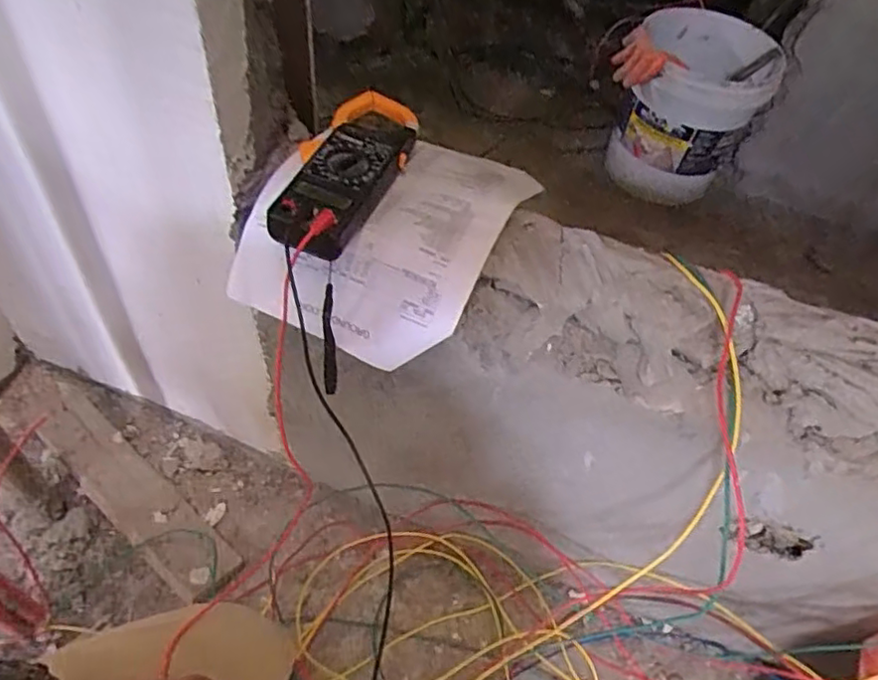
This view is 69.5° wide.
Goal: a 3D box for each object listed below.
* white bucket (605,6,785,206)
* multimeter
[{"bbox_3d":[0.532,-0.481,1.350,0.258,0.349,0.275,4,51,-5],"label":"white bucket"},{"bbox_3d":[-0.081,-0.161,0.579,0.090,0.031,0.228,20,52,8],"label":"multimeter"}]

